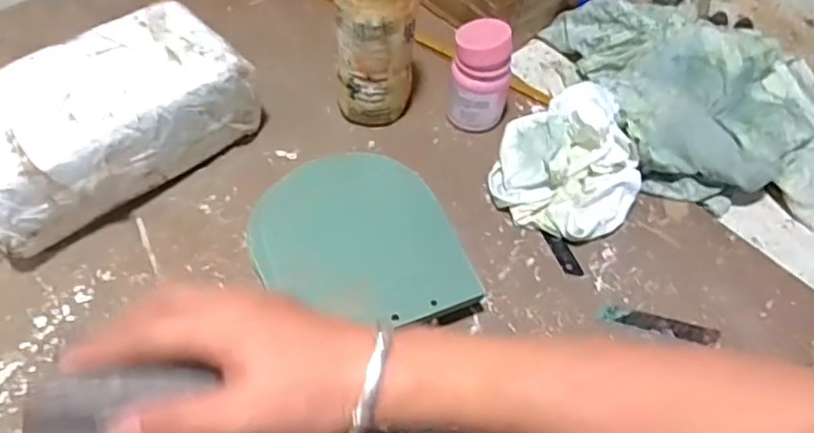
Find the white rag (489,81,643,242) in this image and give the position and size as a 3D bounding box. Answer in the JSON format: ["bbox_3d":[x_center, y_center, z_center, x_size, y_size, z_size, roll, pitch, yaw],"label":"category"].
[{"bbox_3d":[0.151,-0.062,0.548,0.125,0.065,0.153,16,57,9],"label":"white rag"}]

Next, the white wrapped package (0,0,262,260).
[{"bbox_3d":[-0.257,-0.076,0.515,0.243,0.111,0.108,-37,64,-23],"label":"white wrapped package"}]

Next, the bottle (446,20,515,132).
[{"bbox_3d":[0.069,-0.128,0.561,0.056,0.100,0.049,9,56,4],"label":"bottle"}]

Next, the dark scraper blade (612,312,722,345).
[{"bbox_3d":[0.213,0.090,0.483,0.080,0.005,0.016,11,56,6],"label":"dark scraper blade"}]

